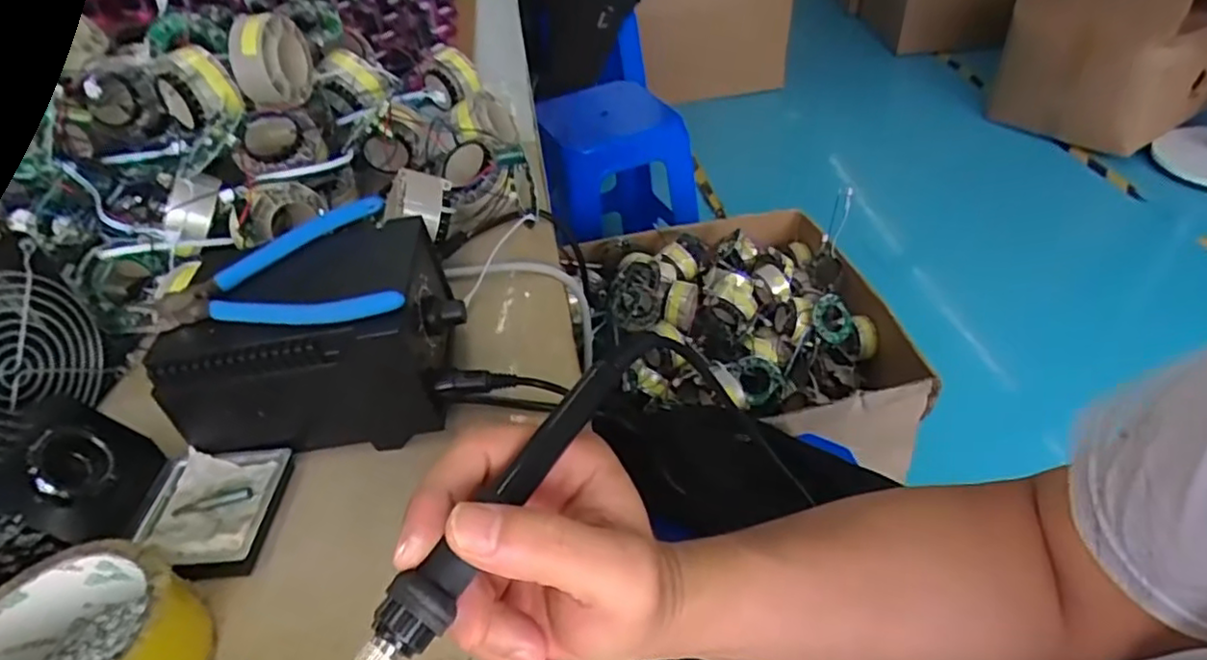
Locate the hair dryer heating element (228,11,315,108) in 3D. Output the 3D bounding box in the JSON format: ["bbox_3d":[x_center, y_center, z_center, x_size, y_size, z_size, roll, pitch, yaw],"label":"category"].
[{"bbox_3d":[-0.262,-0.215,0.515,0.040,0.061,0.061,-3,43,3],"label":"hair dryer heating element"}]

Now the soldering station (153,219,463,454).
[{"bbox_3d":[-0.163,0.003,0.388,0.152,0.092,0.107,-8,43,-2],"label":"soldering station"}]

